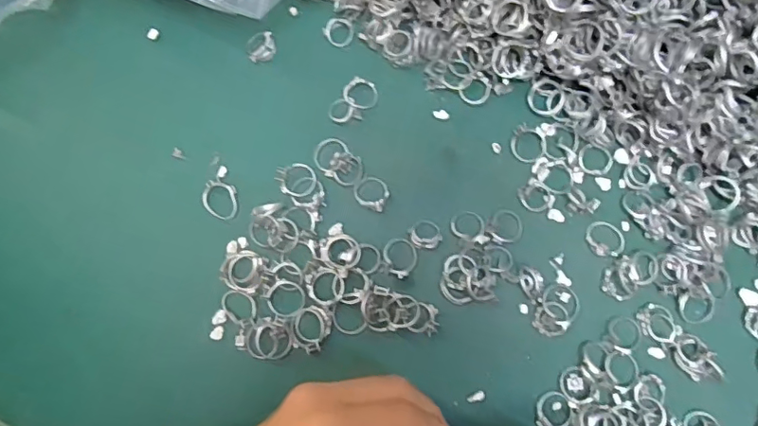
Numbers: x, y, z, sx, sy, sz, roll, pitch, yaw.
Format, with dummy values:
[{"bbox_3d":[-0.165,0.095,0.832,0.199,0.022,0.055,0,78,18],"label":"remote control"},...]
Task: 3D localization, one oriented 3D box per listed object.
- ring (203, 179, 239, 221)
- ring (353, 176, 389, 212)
[{"bbox_3d":[-0.096,-0.008,0.325,0.021,0.006,0.021,0,80,0],"label":"ring"},{"bbox_3d":[-0.005,-0.013,0.329,0.021,0.007,0.020,0,80,0],"label":"ring"}]

